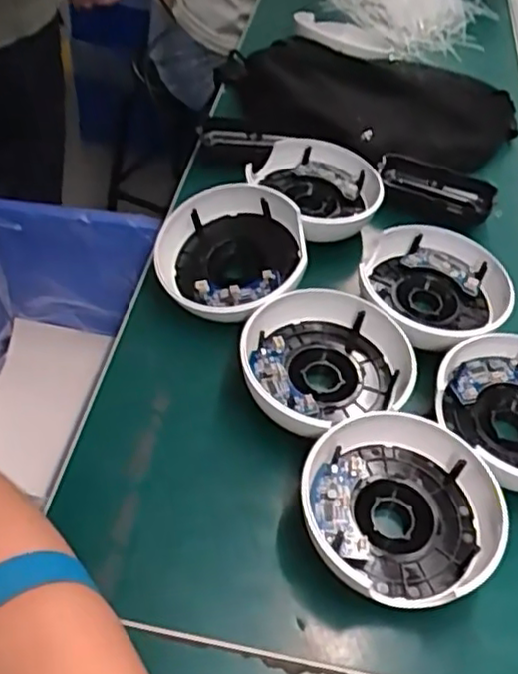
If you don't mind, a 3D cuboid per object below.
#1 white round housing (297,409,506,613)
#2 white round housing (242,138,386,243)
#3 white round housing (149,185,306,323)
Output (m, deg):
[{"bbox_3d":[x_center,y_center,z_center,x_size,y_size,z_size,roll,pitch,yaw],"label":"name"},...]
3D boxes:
[{"bbox_3d":[0.086,0.107,0.410,0.115,0.045,0.113,3,47,-4],"label":"white round housing"},{"bbox_3d":[0.052,-0.135,0.608,0.122,0.030,0.122,3,47,-4],"label":"white round housing"},{"bbox_3d":[-0.023,-0.063,0.522,0.112,0.057,0.115,3,47,-4],"label":"white round housing"}]

